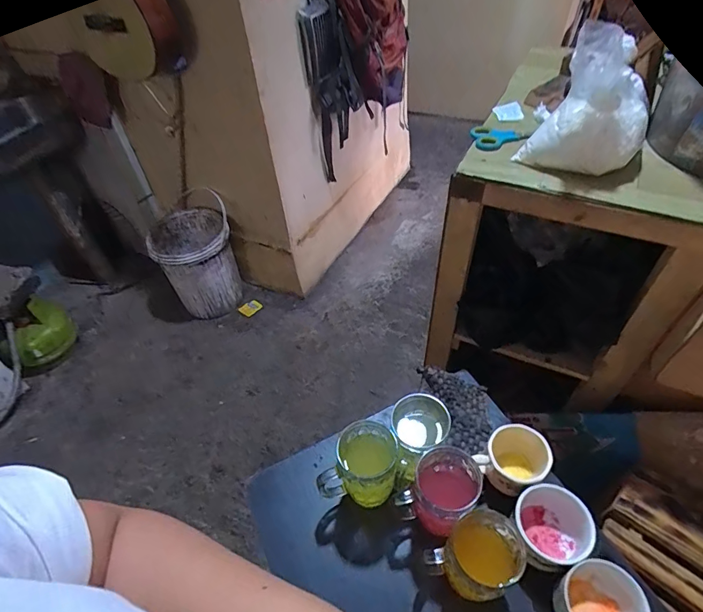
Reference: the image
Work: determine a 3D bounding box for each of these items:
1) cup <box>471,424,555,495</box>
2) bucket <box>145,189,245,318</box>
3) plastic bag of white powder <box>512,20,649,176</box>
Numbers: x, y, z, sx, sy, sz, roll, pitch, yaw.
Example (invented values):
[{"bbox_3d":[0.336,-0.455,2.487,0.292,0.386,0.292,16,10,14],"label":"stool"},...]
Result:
[{"bbox_3d":[0.221,0.205,0.576,0.075,0.077,0.087,34,59,31],"label":"cup"},{"bbox_3d":[-0.569,-0.174,1.620,0.279,0.361,0.291,-27,50,-17],"label":"bucket"},{"bbox_3d":[0.307,-0.270,0.537,0.133,0.156,0.123,20,53,23],"label":"plastic bag of white powder"}]

